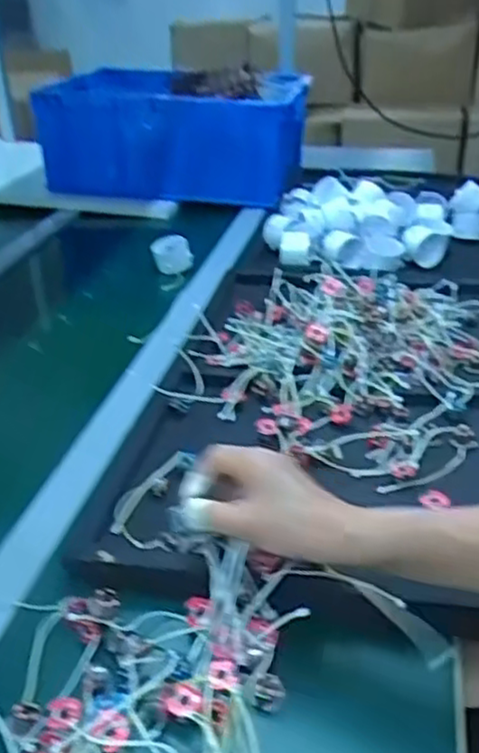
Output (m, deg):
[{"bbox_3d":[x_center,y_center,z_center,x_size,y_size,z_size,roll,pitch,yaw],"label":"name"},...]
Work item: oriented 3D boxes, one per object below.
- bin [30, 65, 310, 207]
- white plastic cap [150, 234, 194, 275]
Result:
[{"bbox_3d":[-0.113,-0.469,1.352,0.458,0.181,0.258,10,36,17],"label":"bin"},{"bbox_3d":[-0.099,-0.180,1.046,0.057,0.048,0.030,-7,35,-8],"label":"white plastic cap"}]

